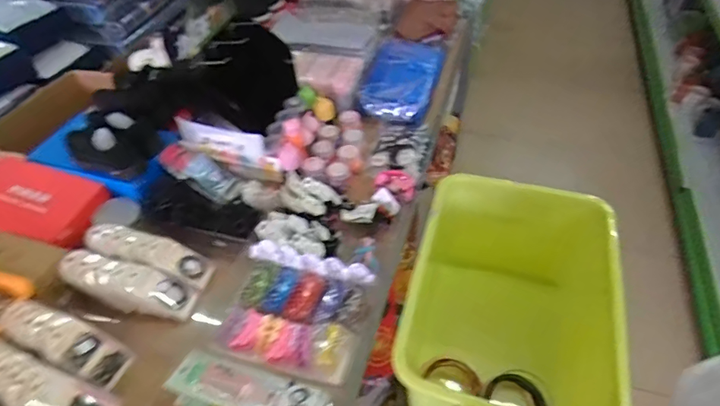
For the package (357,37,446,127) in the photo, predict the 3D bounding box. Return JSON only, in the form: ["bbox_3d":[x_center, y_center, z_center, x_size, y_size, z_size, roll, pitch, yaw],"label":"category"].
[{"bbox_3d":[0.145,-0.428,1.457,0.219,0.066,0.421,10,49,12],"label":"package"}]

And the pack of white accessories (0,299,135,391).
[{"bbox_3d":[-0.544,0.254,0.810,0.237,0.041,0.083,31,52,-5],"label":"pack of white accessories"}]

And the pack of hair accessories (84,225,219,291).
[{"bbox_3d":[-0.467,0.106,0.965,0.286,0.057,0.071,21,50,-2],"label":"pack of hair accessories"}]

